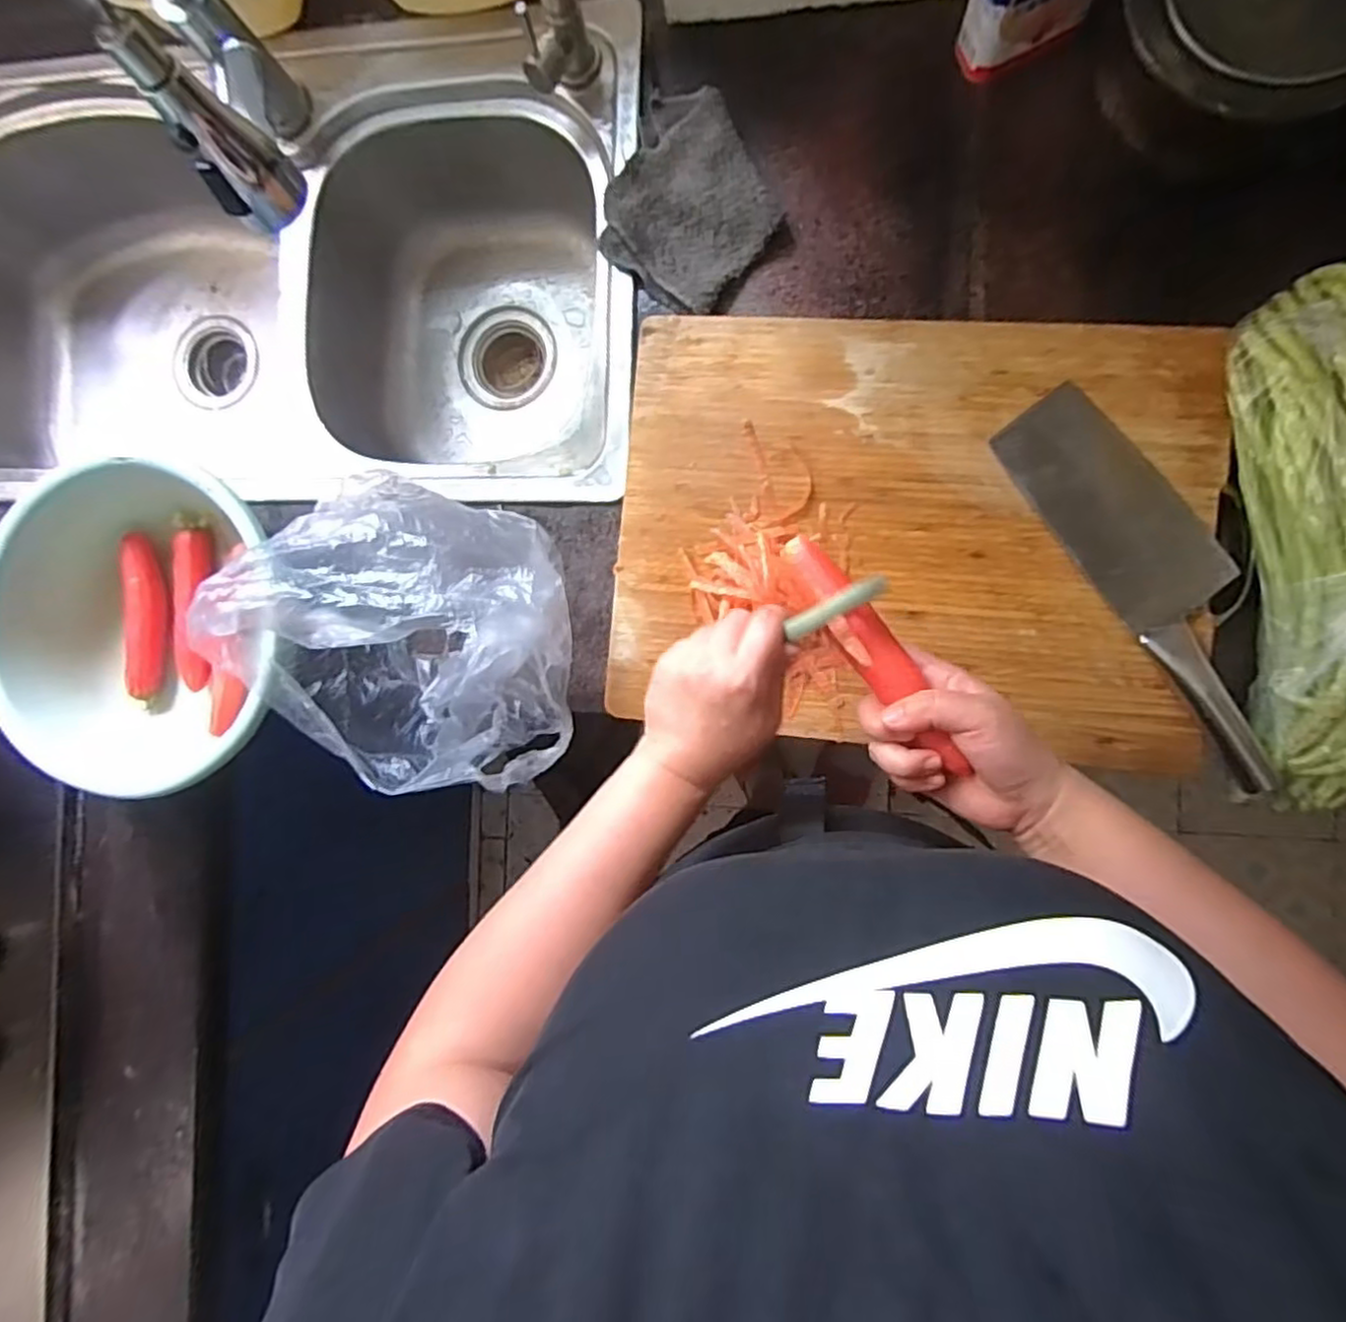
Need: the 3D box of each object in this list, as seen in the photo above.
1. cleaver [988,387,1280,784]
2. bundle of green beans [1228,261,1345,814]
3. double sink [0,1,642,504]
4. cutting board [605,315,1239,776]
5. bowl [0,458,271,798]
[{"bbox_3d":[0.354,-0.064,0.497,0.080,0.021,0.301,-33,85,6],"label":"cleaver"},{"bbox_3d":[0.444,-0.083,0.460,0.083,0.059,0.353,-7,89,8],"label":"bundle of green beans"},{"bbox_3d":[-0.420,-0.354,0.732,0.818,0.201,0.432,5,90,8],"label":"double sink"},{"bbox_3d":[0.173,-0.102,0.530,0.434,0.016,0.323,6,90,8],"label":"cutting board"},{"bbox_3d":[-0.446,-0.028,0.595,0.253,0.094,0.262,0,89,8],"label":"bowl"}]

